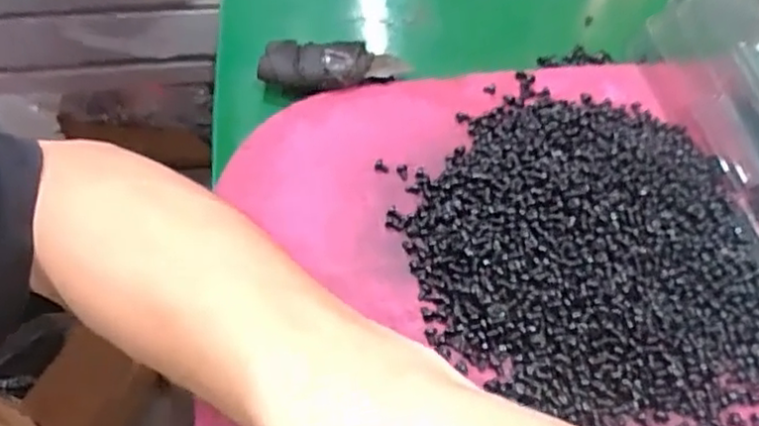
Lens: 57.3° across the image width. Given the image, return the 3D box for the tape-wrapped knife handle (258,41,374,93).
[{"bbox_3d":[-0.031,-0.073,0.337,0.051,0.017,0.022,7,54,1],"label":"tape-wrapped knife handle"}]

